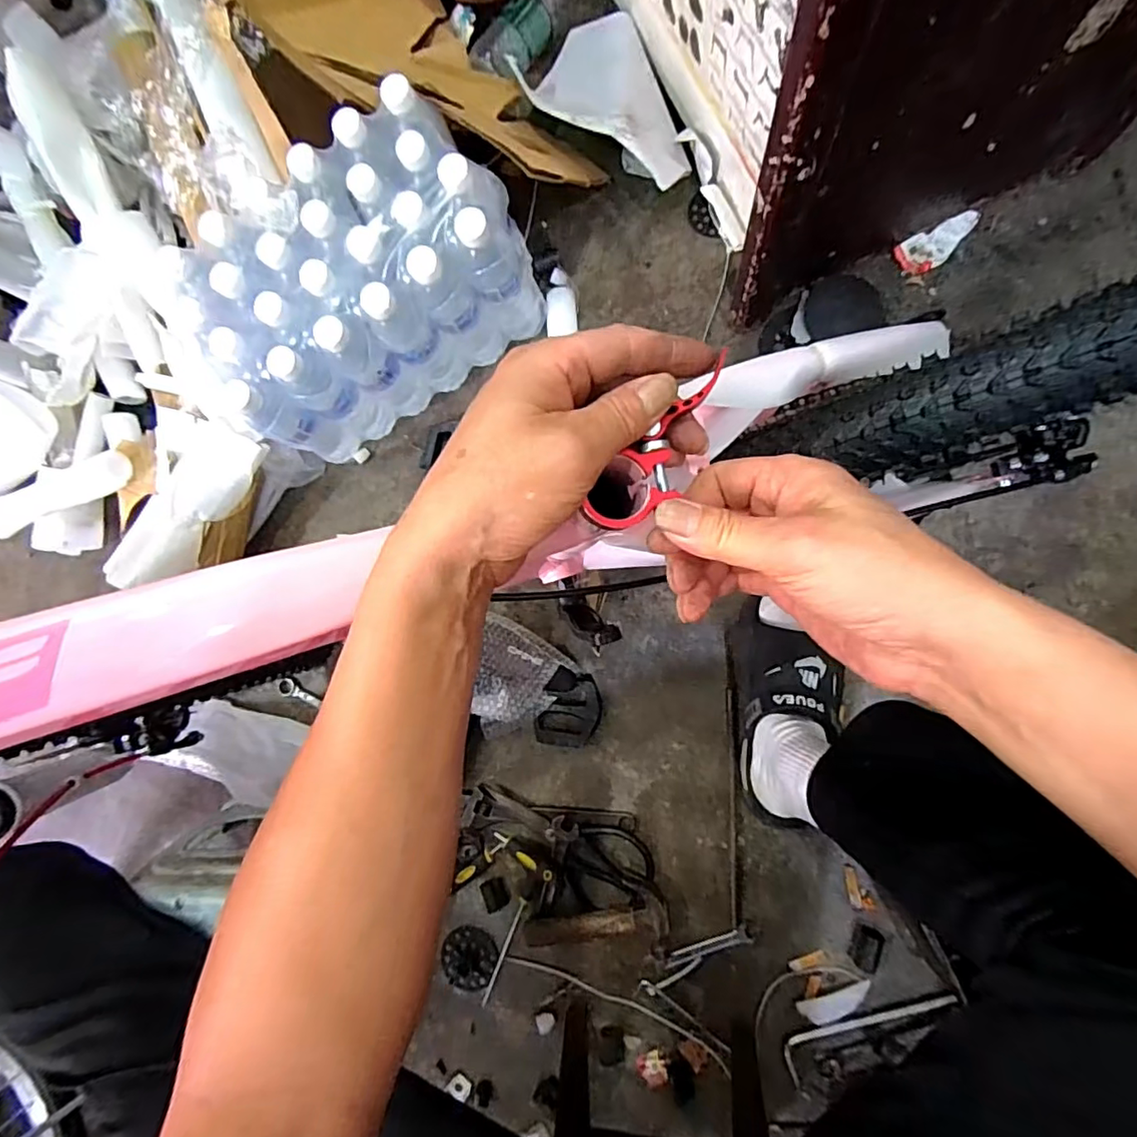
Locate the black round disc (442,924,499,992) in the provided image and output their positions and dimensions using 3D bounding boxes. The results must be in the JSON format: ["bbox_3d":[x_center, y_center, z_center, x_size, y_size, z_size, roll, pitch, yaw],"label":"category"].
[{"bbox_3d":[-0.129,0.504,0.727,0.071,0.020,0.073,0,87,9],"label":"black round disc"}]

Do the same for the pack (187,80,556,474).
[{"bbox_3d":[-0.254,-0.337,0.689,0.391,0.181,0.230,-30,82,5],"label":"pack"}]

